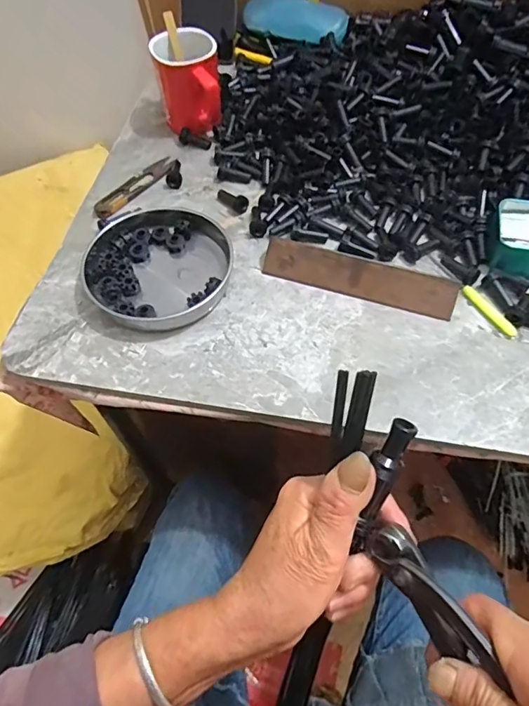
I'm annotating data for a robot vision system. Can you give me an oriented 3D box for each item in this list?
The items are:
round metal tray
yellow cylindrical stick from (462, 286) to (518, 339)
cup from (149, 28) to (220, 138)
[{"bbox_3d":[-0.103,-0.091,0.477,0.134,0.030,0.155,-10,58,-5],"label":"round metal tray"},{"bbox_3d":[0.204,-0.037,0.442,0.011,0.009,0.062,-28,61,-15],"label":"yellow cylindrical stick"},{"bbox_3d":[-0.088,-0.309,0.561,0.072,0.079,0.104,-9,58,-4],"label":"cup"}]

